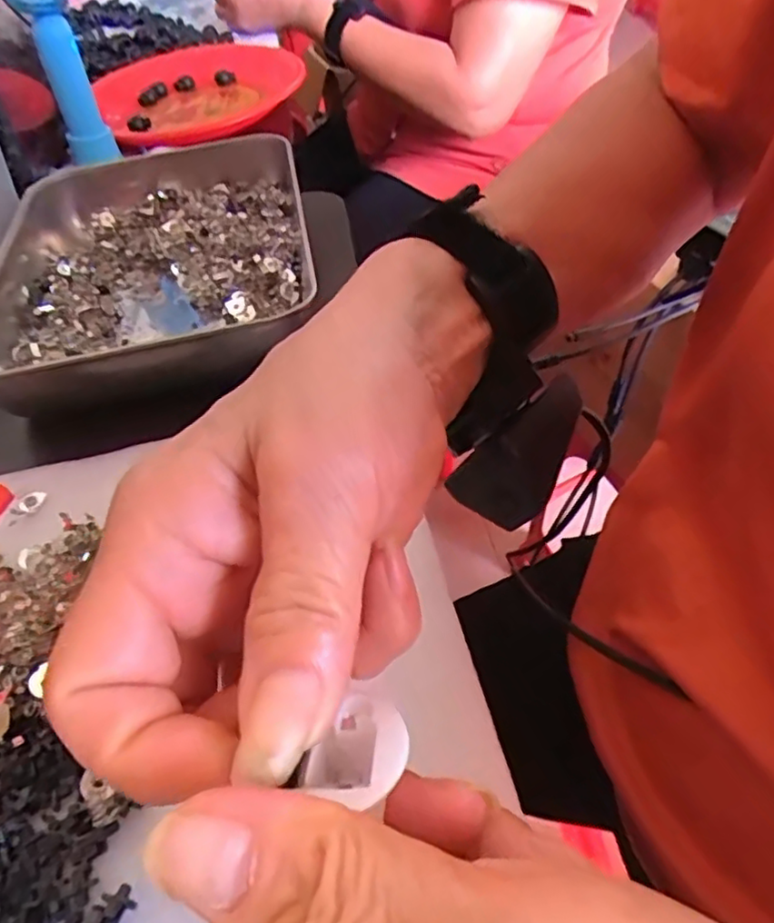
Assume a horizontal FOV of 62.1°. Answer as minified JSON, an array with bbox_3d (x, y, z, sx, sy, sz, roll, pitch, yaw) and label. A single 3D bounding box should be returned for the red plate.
[{"bbox_3d":[-0.188,-0.388,0.658,0.211,0.036,0.228,-4,47,4],"label":"red plate"}]

